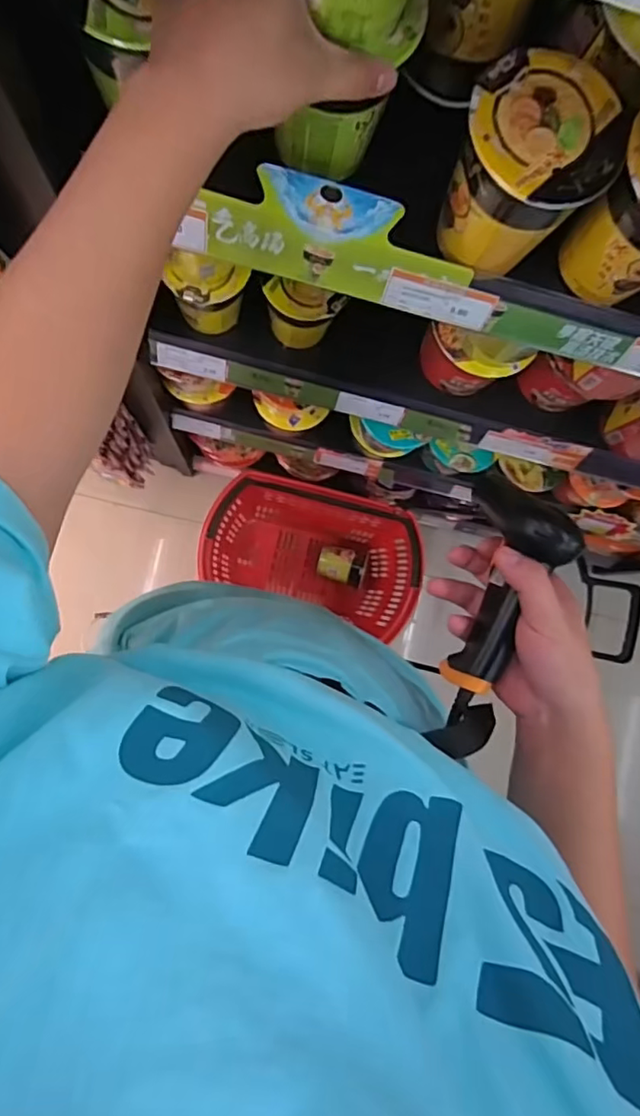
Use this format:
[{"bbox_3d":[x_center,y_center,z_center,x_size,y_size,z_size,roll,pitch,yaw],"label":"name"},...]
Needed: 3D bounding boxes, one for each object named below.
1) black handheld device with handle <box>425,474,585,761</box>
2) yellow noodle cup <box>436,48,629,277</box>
[{"bbox_3d":[0.131,0.043,0.427,0.065,0.057,0.203,17,89,-6],"label":"black handheld device with handle"},{"bbox_3d":[0.143,-0.276,0.420,0.099,0.100,0.100,0,86,-7],"label":"yellow noodle cup"}]

